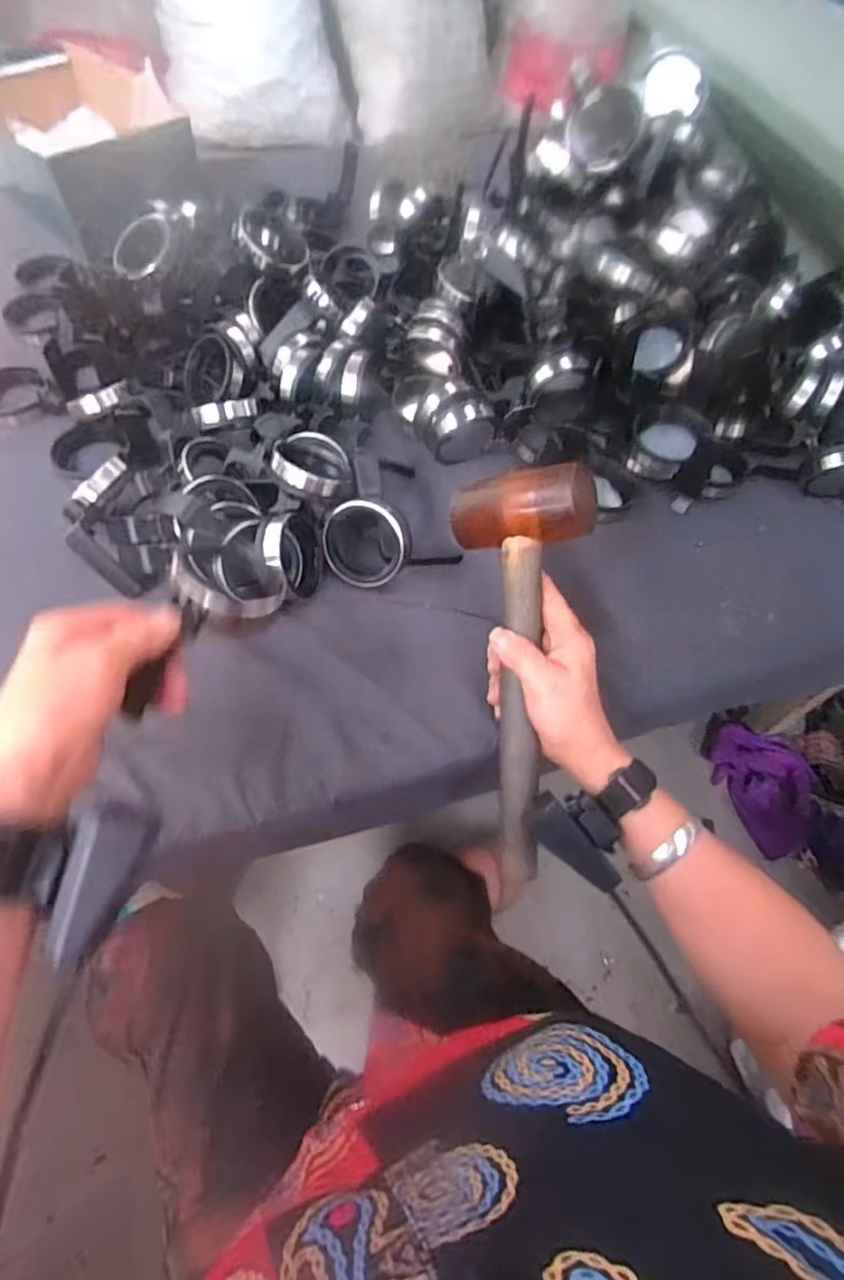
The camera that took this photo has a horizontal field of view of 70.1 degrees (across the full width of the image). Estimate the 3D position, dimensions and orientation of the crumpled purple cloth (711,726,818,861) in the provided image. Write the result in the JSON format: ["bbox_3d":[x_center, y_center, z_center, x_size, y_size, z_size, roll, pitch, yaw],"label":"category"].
[{"bbox_3d":[0.554,0.222,0.953,0.150,0.057,0.202,-19,63,-15],"label":"crumpled purple cloth"}]

